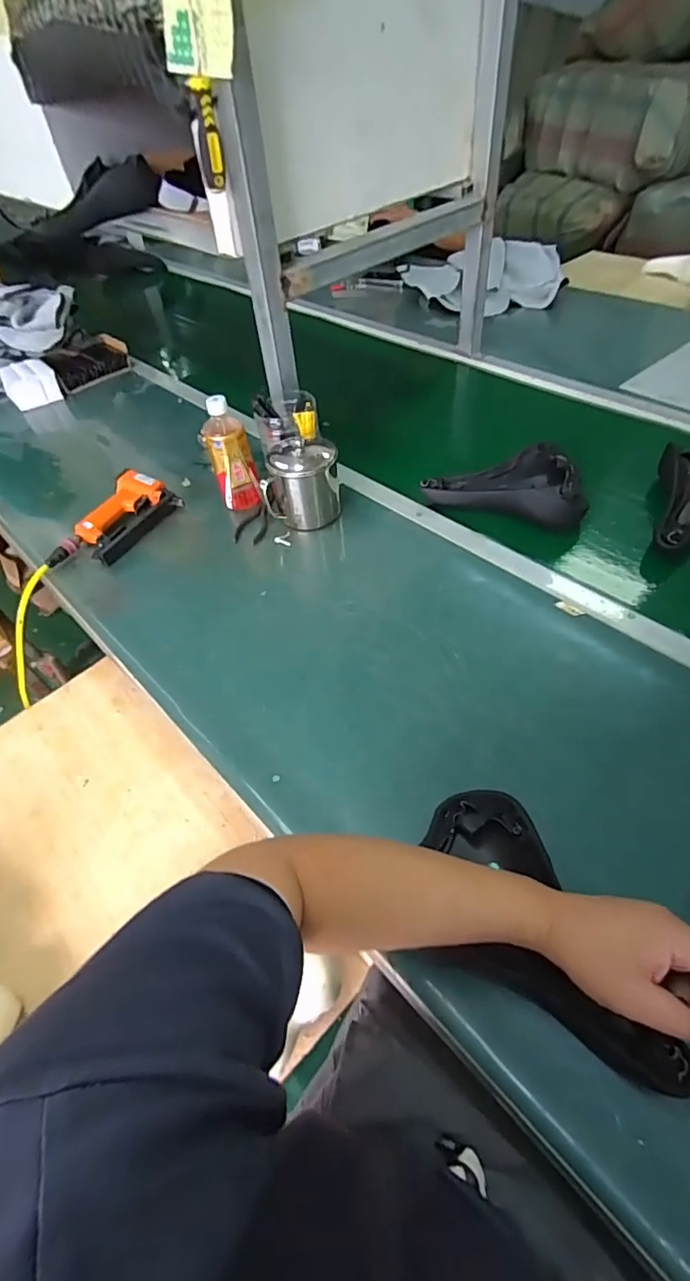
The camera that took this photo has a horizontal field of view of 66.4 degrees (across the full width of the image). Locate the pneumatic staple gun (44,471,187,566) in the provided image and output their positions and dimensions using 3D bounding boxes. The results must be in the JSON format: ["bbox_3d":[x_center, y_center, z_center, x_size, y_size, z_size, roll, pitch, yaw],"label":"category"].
[{"bbox_3d":[-0.409,-0.203,0.928,0.127,0.049,0.236,21,55,22],"label":"pneumatic staple gun"}]

